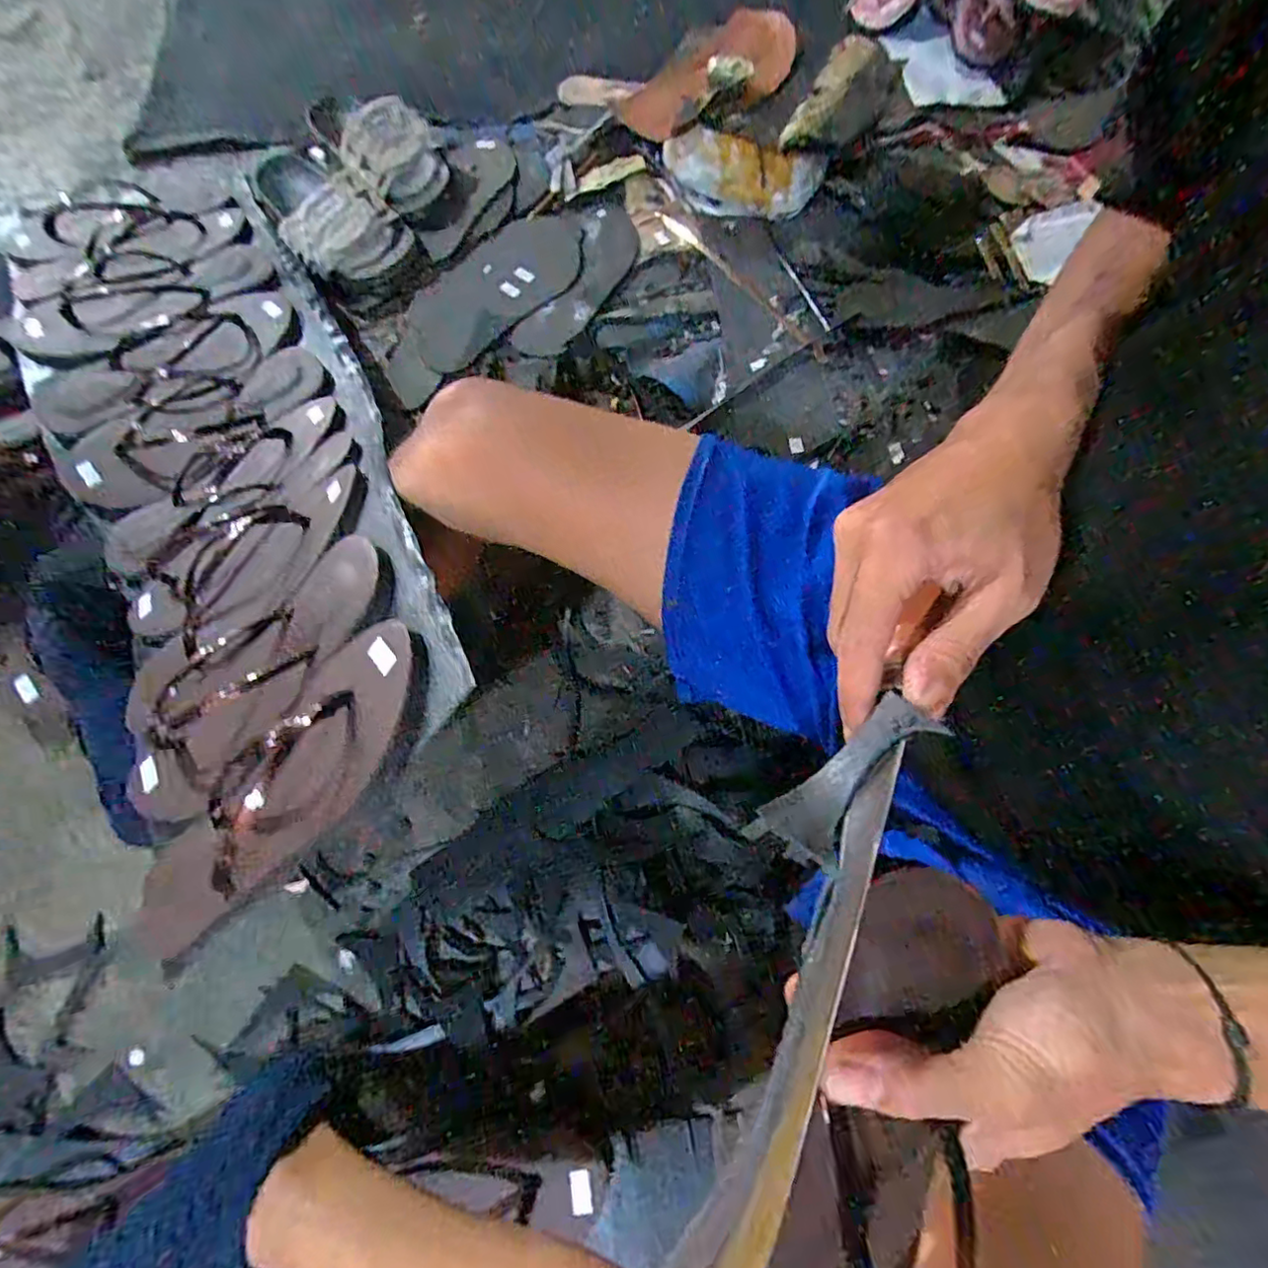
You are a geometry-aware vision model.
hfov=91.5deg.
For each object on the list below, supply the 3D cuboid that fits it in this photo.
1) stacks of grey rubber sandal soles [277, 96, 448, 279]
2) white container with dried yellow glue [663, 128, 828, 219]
[{"bbox_3d":[-0.308,-0.514,0.722,0.121,0.084,0.224,18,71,5],"label":"stacks of grey rubber sandal soles"},{"bbox_3d":[0.123,-0.561,0.744,0.196,0.064,0.068,21,72,6],"label":"white container with dried yellow glue"}]

